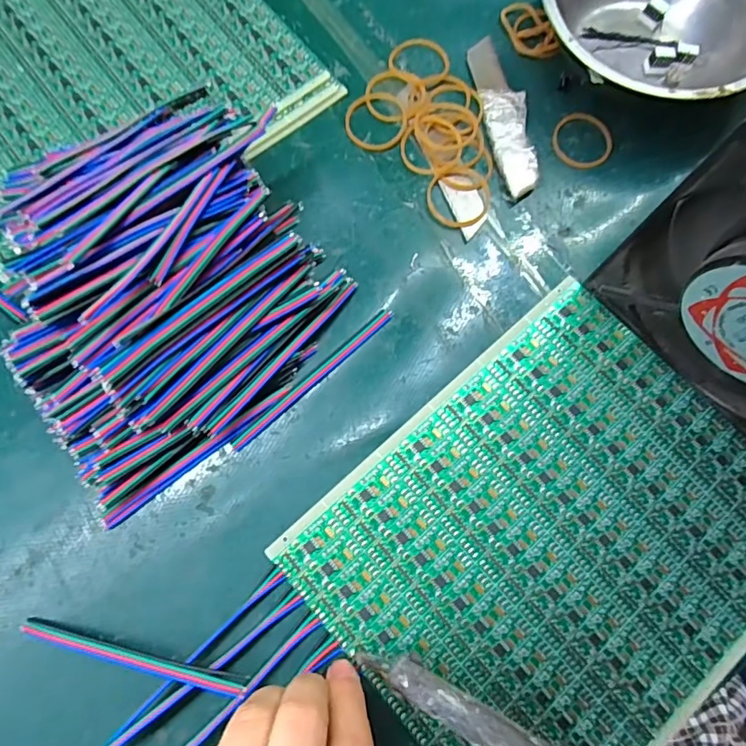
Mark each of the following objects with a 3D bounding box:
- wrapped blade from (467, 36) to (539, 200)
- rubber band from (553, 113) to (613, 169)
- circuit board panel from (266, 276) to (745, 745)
[{"bbox_3d":[0.070,-0.140,0.274,0.021,0.008,0.098,-8,77,-3],"label":"wrapped blade"},{"bbox_3d":[0.113,-0.125,0.274,0.031,0.004,0.031,0,77,-1],"label":"rubber band"},{"bbox_3d":[0.082,0.075,0.224,0.193,0.004,0.162,-41,80,-9],"label":"circuit board panel"}]

